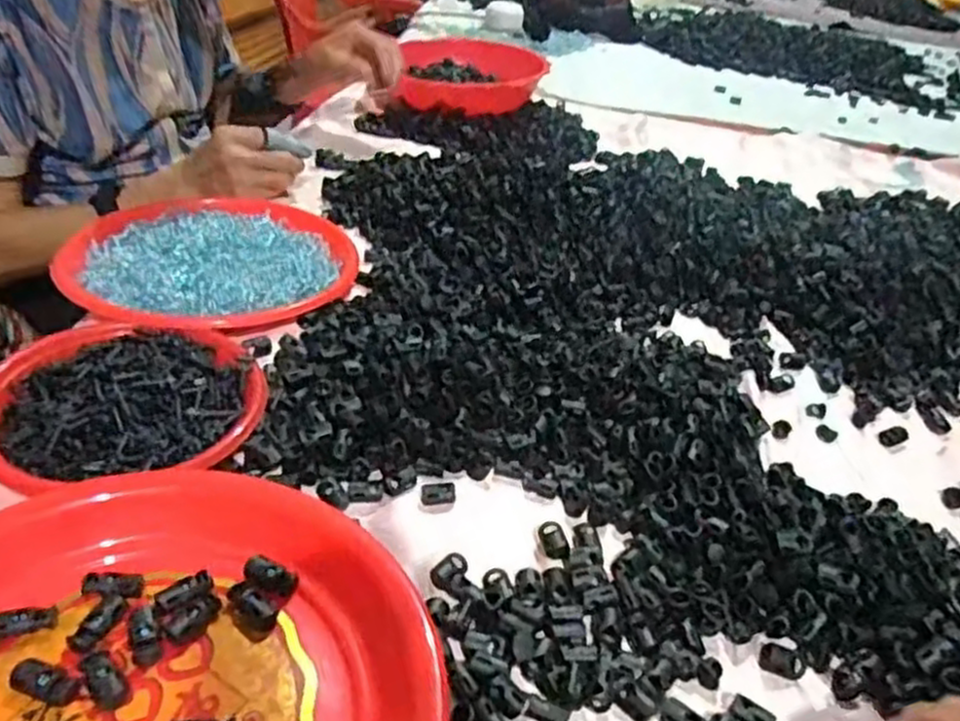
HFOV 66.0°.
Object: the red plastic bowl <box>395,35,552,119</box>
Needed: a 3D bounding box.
[{"bbox_3d":[-0.014,-0.392,1.020,0.206,0.070,0.172,7,35,-2],"label":"red plastic bowl"}]

